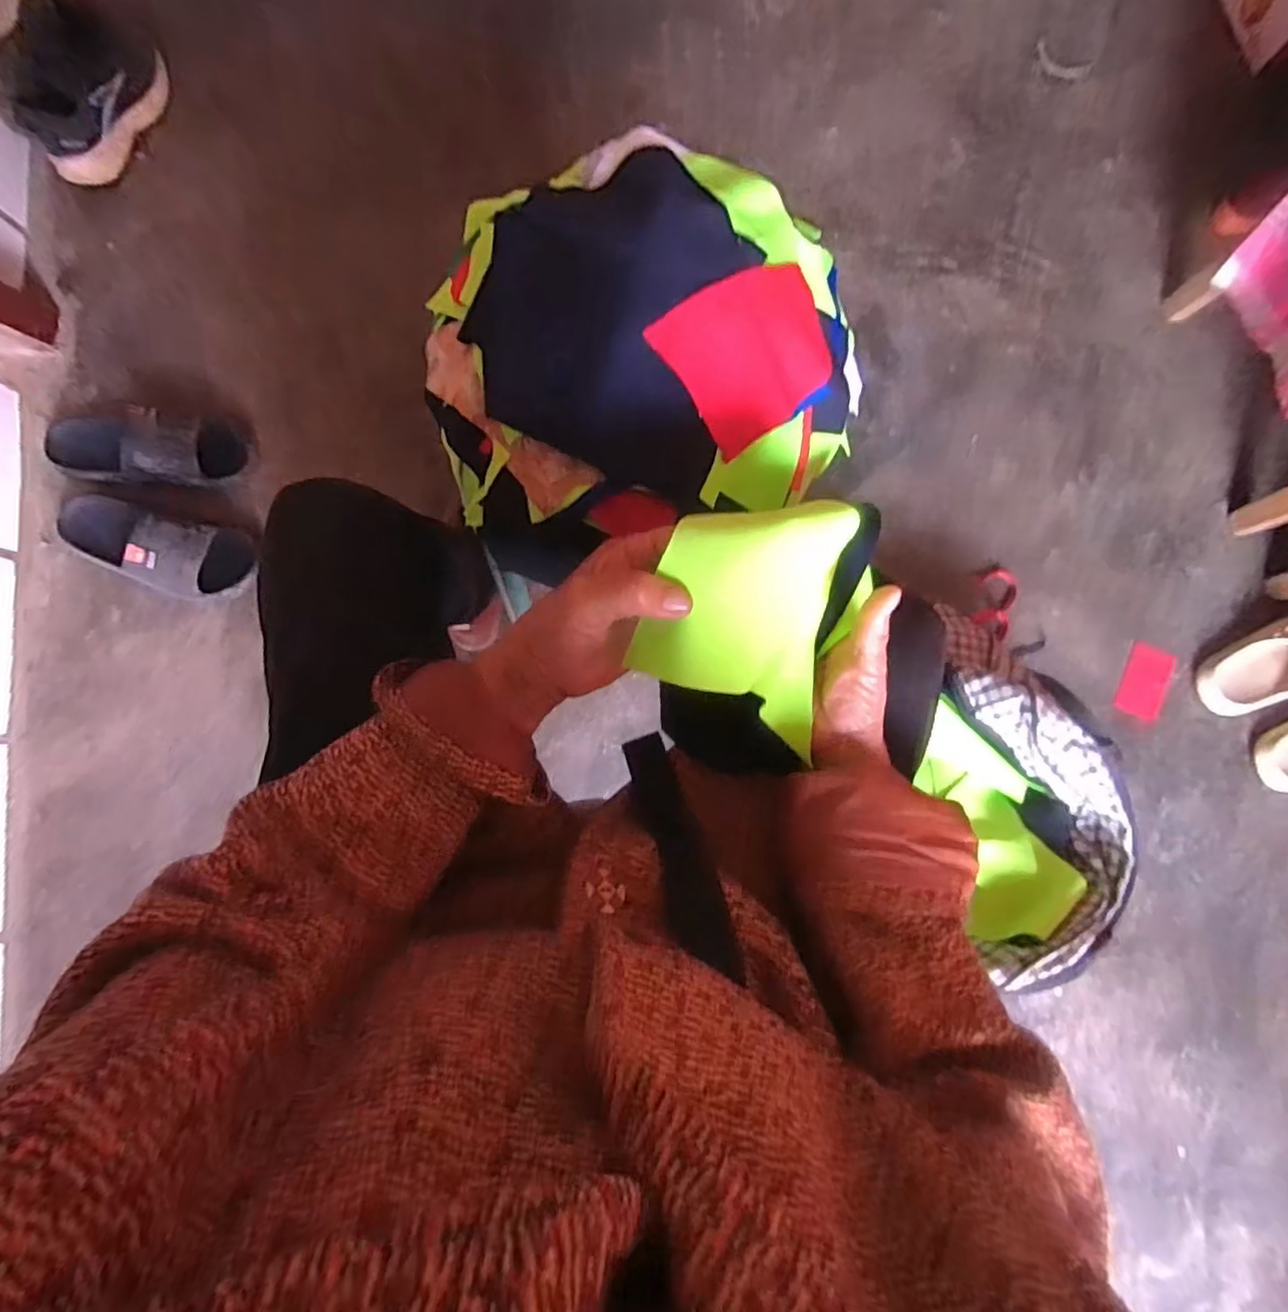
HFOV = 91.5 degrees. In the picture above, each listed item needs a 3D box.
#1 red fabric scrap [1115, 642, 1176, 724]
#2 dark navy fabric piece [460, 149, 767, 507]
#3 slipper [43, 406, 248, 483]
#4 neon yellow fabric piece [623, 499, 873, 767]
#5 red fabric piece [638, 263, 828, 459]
[{"bbox_3d":[0.716,0.038,0.895,0.057,0.008,0.102,19,89,14],"label":"red fabric scrap"},{"bbox_3d":[-0.016,-0.232,0.413,0.173,0.047,0.211,19,82,1],"label":"dark navy fabric piece"},{"bbox_3d":[-0.693,-0.285,0.860,0.262,0.064,0.100,-3,82,-2],"label":"slipper"},{"bbox_3d":[0.071,-0.026,0.364,0.123,0.106,0.123,21,82,1],"label":"neon yellow fabric piece"},{"bbox_3d":[0.076,-0.203,0.416,0.132,0.025,0.094,-38,105,-15],"label":"red fabric piece"}]

